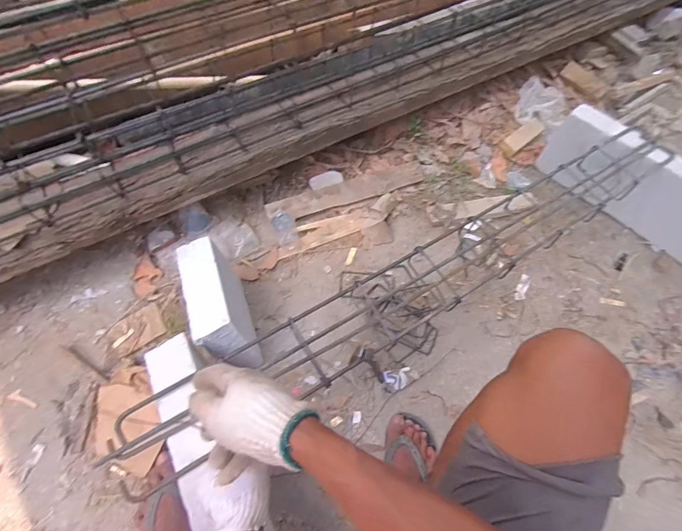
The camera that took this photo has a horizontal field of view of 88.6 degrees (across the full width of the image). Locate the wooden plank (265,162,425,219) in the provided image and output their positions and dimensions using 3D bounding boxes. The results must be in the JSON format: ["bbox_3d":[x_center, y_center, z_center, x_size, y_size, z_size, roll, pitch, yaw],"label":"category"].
[{"bbox_3d":[0.019,-0.211,1.018,0.460,0.029,0.078,-18,63,-7],"label":"wooden plank"}]

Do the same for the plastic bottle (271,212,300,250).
[{"bbox_3d":[-0.150,-0.098,0.948,0.056,0.053,0.112,-18,63,-7],"label":"plastic bottle"}]

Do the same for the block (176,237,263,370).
[{"bbox_3d":[-0.262,0.088,0.751,0.089,0.169,0.252,-22,64,-9],"label":"block"}]

